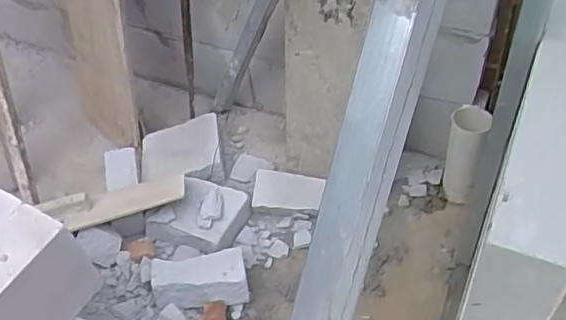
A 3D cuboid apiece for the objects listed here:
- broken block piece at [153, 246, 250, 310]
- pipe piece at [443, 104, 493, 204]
[{"bbox_3d":[-0.171,0.252,1.236,0.202,0.075,0.112,-7,50,1],"label":"broken block piece"},{"bbox_3d":[0.388,0.000,1.276,0.076,0.236,0.090,12,52,16],"label":"pipe piece"}]

